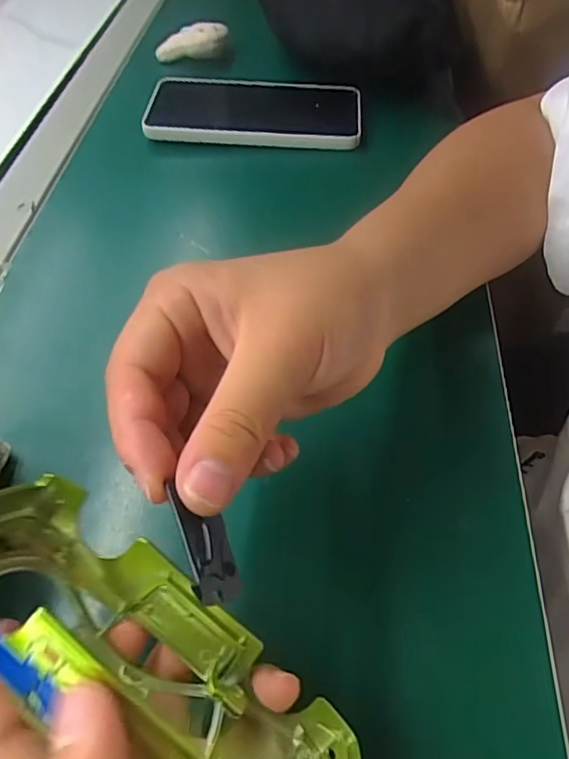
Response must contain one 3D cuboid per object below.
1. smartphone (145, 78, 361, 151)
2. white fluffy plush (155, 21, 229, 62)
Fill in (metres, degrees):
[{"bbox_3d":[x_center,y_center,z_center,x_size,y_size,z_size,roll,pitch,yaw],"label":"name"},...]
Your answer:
[{"bbox_3d":[-0.024,-0.220,0.424,0.168,0.013,0.087,5,56,6],"label":"smartphone"},{"bbox_3d":[-0.086,-0.313,0.486,0.068,0.026,0.022,-9,55,12],"label":"white fluffy plush"}]

